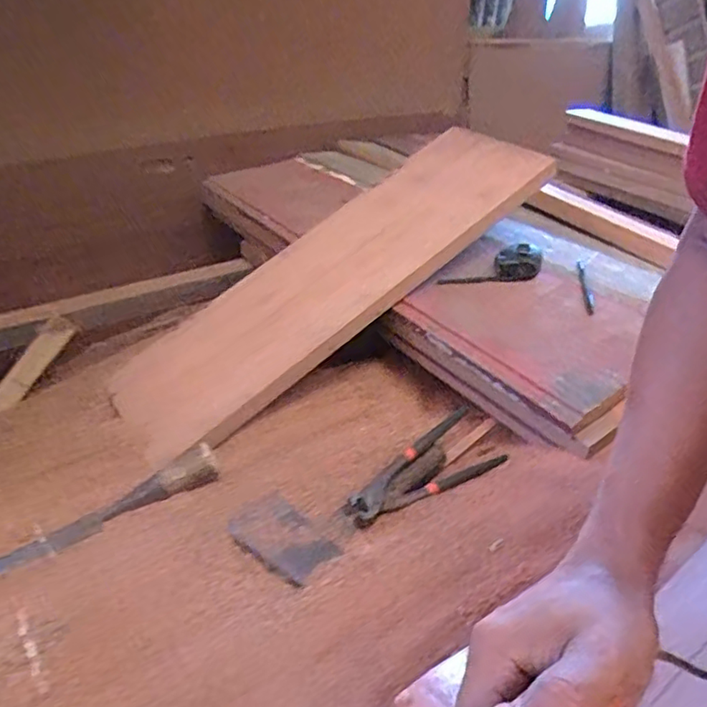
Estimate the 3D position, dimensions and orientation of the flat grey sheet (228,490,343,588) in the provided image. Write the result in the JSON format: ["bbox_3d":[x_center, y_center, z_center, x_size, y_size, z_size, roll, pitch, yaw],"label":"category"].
[{"bbox_3d":[-0.071,0.173,0.548,0.067,0.007,0.107,-24,37,-36],"label":"flat grey sheet"}]

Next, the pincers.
[{"bbox_3d":[0.084,0.119,0.622,0.212,0.026,0.072,-25,38,-37],"label":"pincers"}]

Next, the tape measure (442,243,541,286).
[{"bbox_3d":[0.197,-0.119,0.826,0.154,0.039,0.056,-18,31,-2],"label":"tape measure"}]

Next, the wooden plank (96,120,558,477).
[{"bbox_3d":[-0.030,-0.121,0.833,0.675,0.032,0.211,-38,49,-14],"label":"wooden plank"}]

